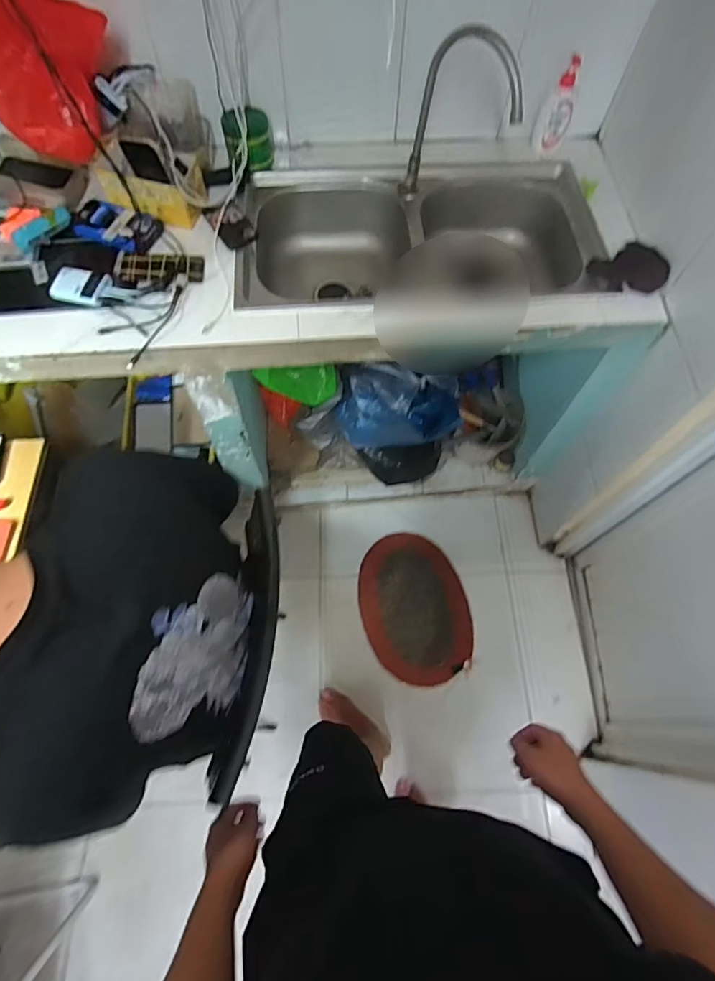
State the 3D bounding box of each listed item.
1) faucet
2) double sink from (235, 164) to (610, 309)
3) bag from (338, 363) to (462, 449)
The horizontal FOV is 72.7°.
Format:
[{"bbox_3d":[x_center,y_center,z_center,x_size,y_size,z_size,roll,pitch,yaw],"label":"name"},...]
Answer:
[{"bbox_3d":[0.202,-0.711,0.932,0.205,0.293,0.062,13,66,5],"label":"faucet"},{"bbox_3d":[0.123,-0.524,1.116,0.747,0.241,0.366,-3,66,-3],"label":"double sink"},{"bbox_3d":[0.117,-0.232,1.424,0.337,0.237,0.193,8,66,2],"label":"bag"}]

